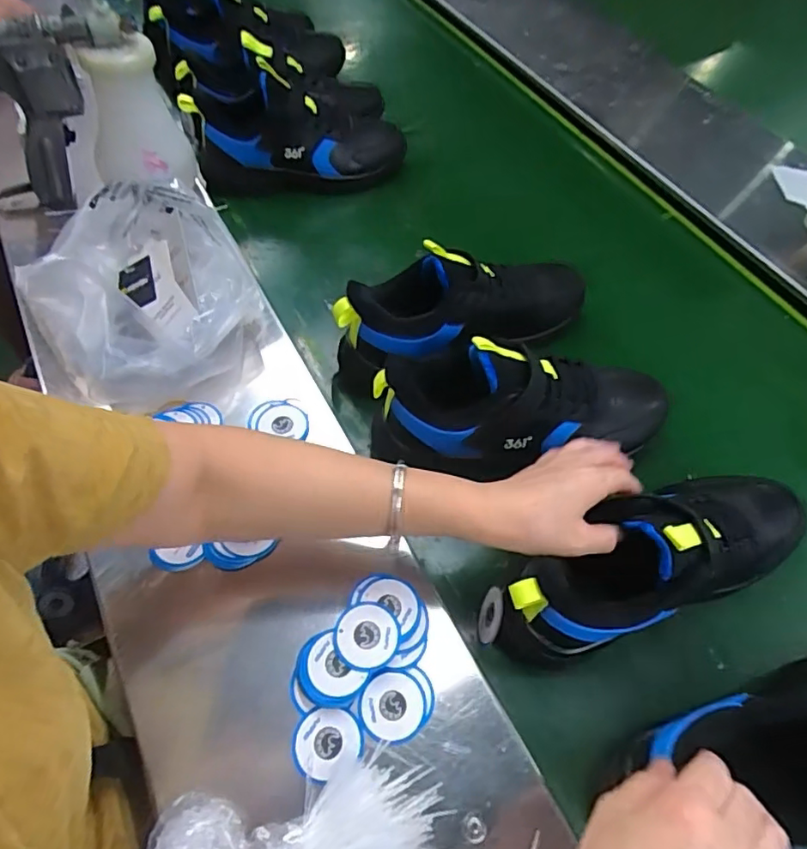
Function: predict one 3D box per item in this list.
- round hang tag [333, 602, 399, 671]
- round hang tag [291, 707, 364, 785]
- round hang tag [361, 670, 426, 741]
[{"bbox_3d":[-0.028,0.161,0.429,0.049,0.008,0.047,3,62,-6],"label":"round hang tag"},{"bbox_3d":[-0.055,0.226,0.401,0.047,0.005,0.044,0,60,0],"label":"round hang tag"},{"bbox_3d":[-0.008,0.207,0.418,0.047,0.007,0.046,0,60,0],"label":"round hang tag"}]

